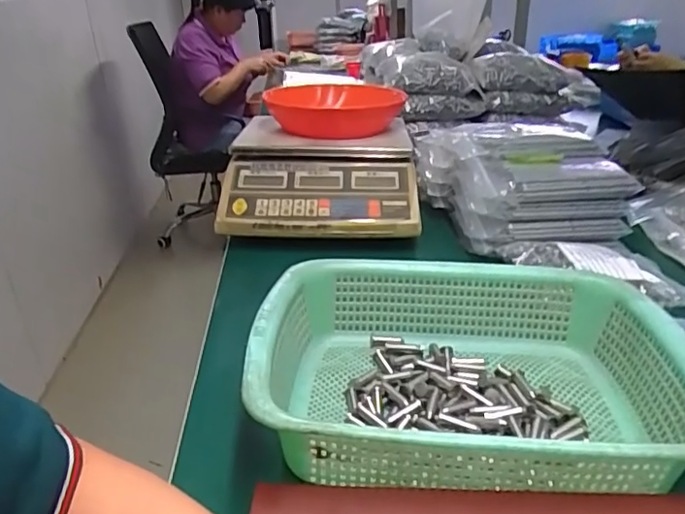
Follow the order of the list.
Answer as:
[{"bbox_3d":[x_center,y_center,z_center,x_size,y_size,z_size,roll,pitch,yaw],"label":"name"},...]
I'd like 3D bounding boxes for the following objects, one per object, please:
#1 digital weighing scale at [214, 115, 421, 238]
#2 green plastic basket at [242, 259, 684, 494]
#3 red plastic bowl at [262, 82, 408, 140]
[{"bbox_3d":[-0.029,-0.119,0.780,0.254,0.103,0.235,-1,26,3],"label":"digital weighing scale"},{"bbox_3d":[0.090,0.074,0.404,0.286,0.080,0.219,-1,26,5],"label":"green plastic basket"},{"bbox_3d":[-0.005,-0.223,0.822,0.187,0.066,0.199,0,26,7],"label":"red plastic bowl"}]

